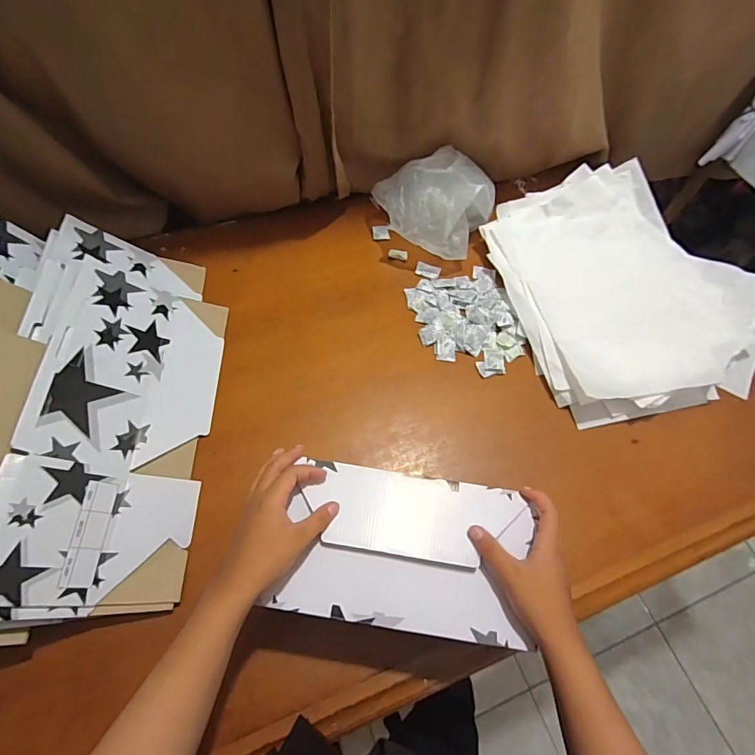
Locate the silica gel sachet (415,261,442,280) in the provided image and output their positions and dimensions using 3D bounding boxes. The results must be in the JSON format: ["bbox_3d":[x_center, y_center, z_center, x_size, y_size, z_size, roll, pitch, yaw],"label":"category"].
[{"bbox_3d":[0.089,-0.188,0.756,0.043,0.004,0.030,20,61,8],"label":"silica gel sachet"}]

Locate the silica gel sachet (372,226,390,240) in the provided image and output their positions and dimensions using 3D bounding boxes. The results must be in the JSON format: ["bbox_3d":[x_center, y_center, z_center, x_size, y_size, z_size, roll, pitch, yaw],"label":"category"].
[{"bbox_3d":[0.006,-0.266,0.792,0.033,0.004,0.029,0,78,10],"label":"silica gel sachet"}]

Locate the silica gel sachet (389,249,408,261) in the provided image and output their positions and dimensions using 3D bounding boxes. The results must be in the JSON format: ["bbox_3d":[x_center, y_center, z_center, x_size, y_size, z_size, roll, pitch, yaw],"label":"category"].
[{"bbox_3d":[0.037,-0.219,0.772,0.035,0.006,0.019,16,60,6],"label":"silica gel sachet"}]

